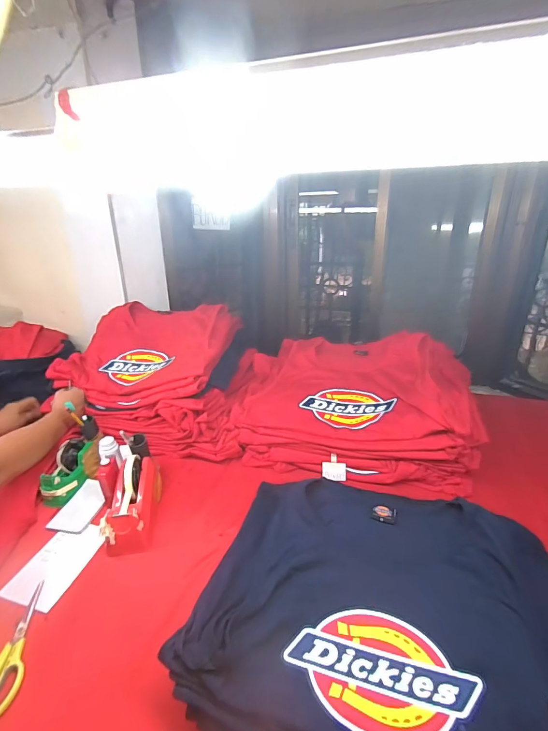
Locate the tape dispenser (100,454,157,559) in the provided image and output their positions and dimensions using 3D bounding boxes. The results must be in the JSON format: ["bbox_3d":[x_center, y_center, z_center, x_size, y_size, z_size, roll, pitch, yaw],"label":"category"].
[{"bbox_3d":[-0.287,0.267,0.728,0.084,0.115,0.176,-4,22,-10],"label":"tape dispenser"}]

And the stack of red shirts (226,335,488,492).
[{"bbox_3d":[0.191,0.089,0.963,0.571,0.208,0.383,5,23,13],"label":"stack of red shirts"}]

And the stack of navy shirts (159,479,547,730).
[{"bbox_3d":[0.155,0.344,0.517,0.483,0.124,0.343,6,23,14],"label":"stack of navy shirts"}]

